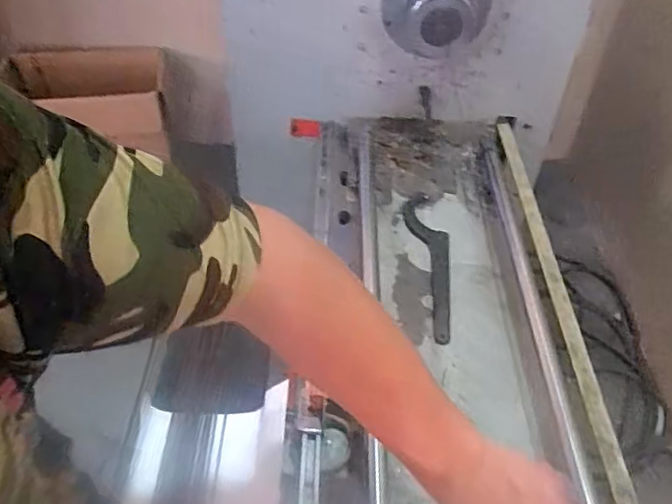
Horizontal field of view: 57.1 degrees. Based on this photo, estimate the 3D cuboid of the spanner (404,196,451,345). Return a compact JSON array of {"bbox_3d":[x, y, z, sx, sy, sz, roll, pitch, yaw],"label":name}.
[{"bbox_3d":[0.161,0.018,1.006,0.062,0.011,0.340,0,43,-6],"label":"spanner"}]

